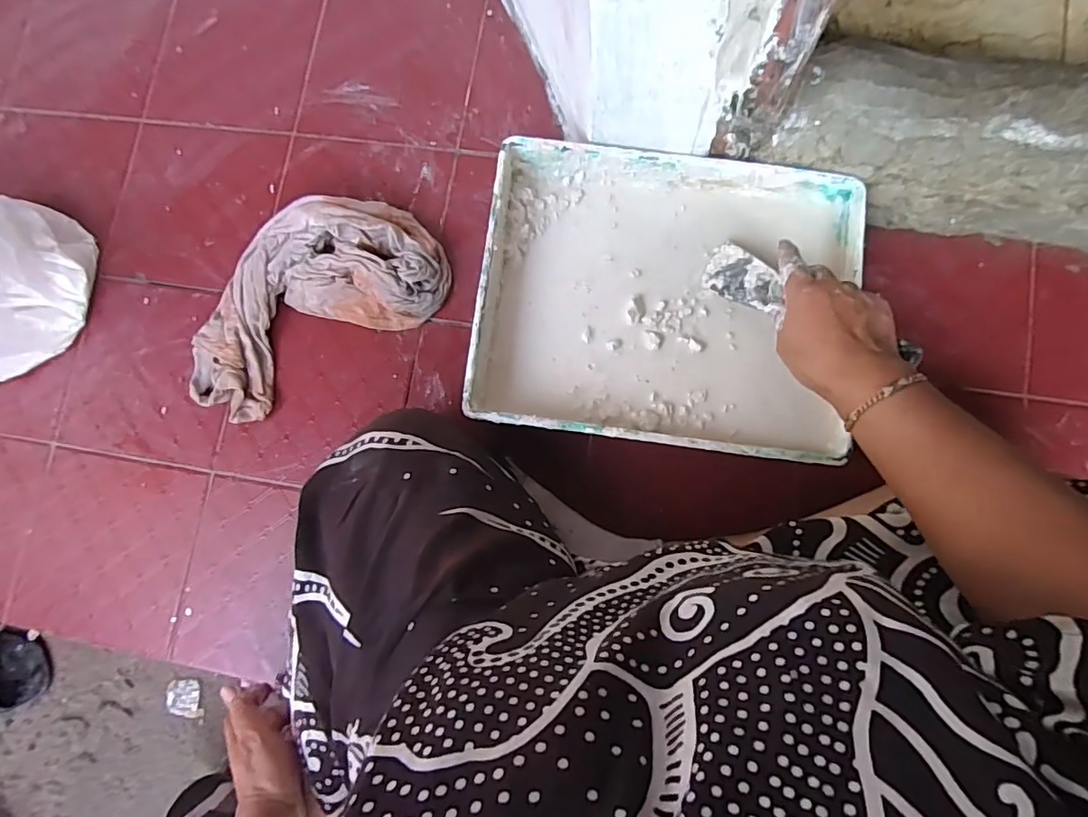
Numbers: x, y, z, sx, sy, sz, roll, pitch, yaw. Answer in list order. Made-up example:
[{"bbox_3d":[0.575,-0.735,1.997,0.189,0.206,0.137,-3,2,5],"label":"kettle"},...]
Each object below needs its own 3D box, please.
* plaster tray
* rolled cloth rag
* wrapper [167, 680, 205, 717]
[{"bbox_3d":[0.117,-0.107,0.528,0.348,0.050,0.279,6,82,5],"label":"plaster tray"},{"bbox_3d":[-0.262,-0.123,0.595,0.298,0.050,0.169,-32,80,2],"label":"rolled cloth rag"},{"bbox_3d":[-0.397,0.321,0.604,0.037,0.007,0.042,-13,82,5],"label":"wrapper"}]

